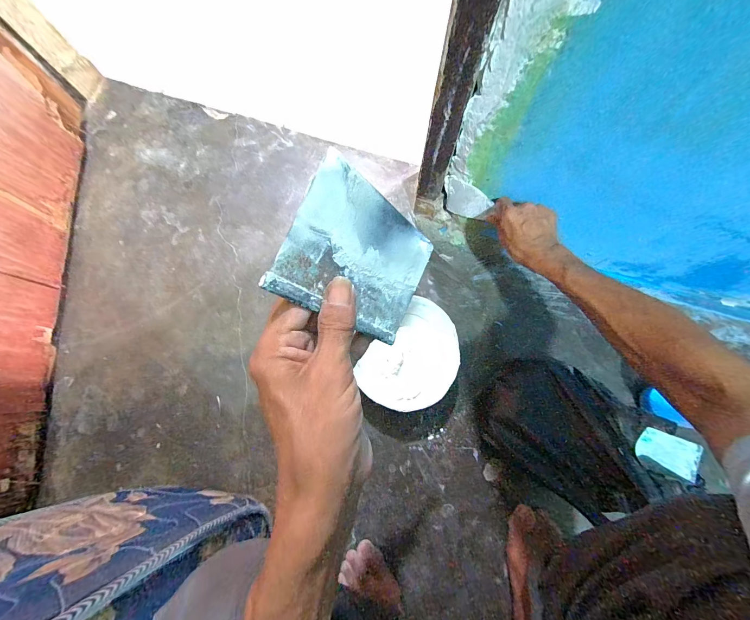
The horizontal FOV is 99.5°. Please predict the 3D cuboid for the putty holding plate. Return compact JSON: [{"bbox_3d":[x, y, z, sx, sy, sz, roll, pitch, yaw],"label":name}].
[{"bbox_3d":[-0.007,-0.033,0.218,0.004,0.117,0.088,19,83,45],"label":"putty holding plate"}]

